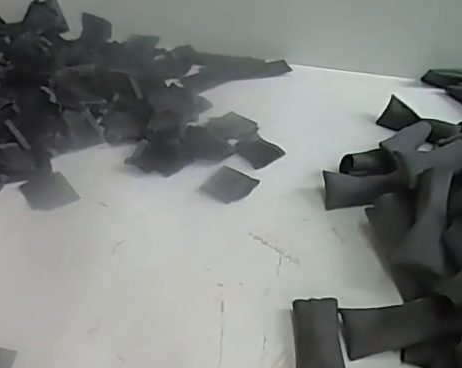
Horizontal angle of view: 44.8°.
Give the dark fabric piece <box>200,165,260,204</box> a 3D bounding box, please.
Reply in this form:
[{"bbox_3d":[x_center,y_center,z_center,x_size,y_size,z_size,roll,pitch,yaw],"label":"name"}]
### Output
[{"bbox_3d":[-0.001,0.001,0.632,0.049,0.004,0.053,25,44,24],"label":"dark fabric piece"}]

